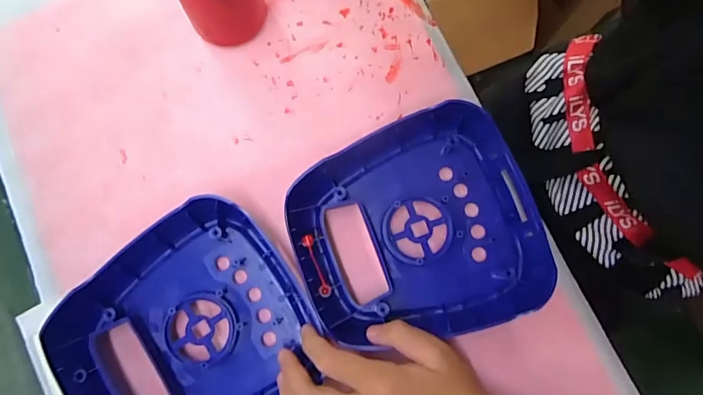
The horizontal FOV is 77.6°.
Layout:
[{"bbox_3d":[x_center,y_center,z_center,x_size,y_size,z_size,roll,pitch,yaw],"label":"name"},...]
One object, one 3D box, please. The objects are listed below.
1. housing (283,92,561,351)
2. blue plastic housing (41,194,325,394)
[{"bbox_3d":[0.049,0.024,0.340,0.182,0.042,0.162,-17,78,-3],"label":"housing"},{"bbox_3d":[-0.124,0.106,0.330,0.178,0.041,0.158,-38,80,-7],"label":"blue plastic housing"}]

